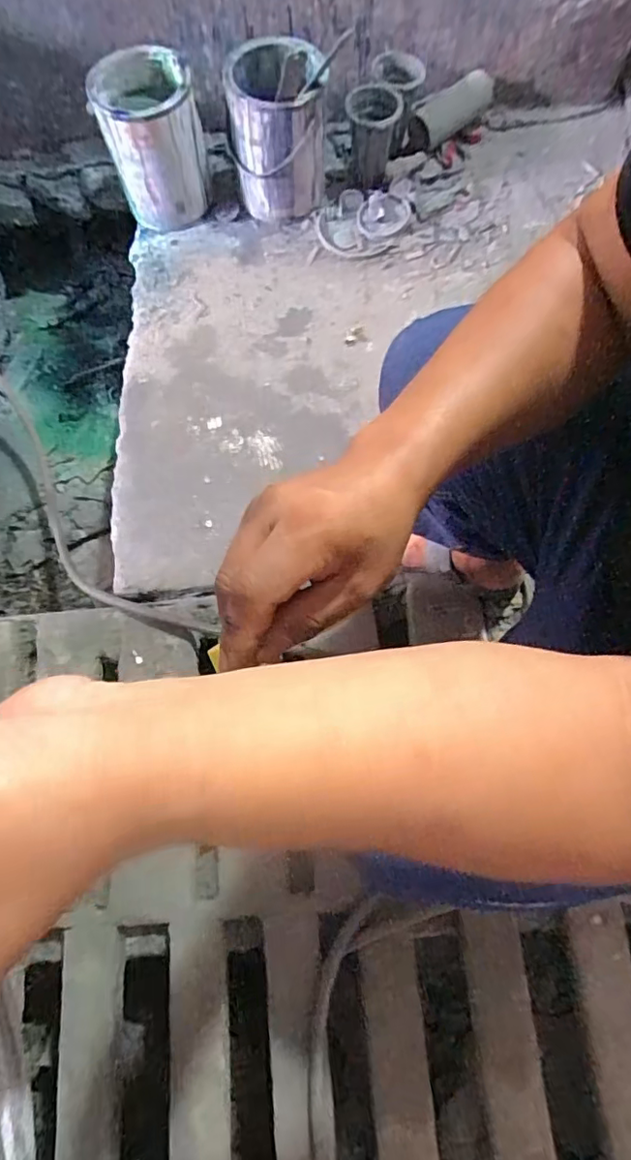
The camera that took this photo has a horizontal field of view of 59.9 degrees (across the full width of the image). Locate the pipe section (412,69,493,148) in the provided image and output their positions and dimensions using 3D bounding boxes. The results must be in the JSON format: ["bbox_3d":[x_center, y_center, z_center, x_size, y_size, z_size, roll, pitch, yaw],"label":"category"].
[{"bbox_3d":[0.257,-0.877,1.023,0.176,0.061,0.054,-42,77,-11],"label":"pipe section"}]

